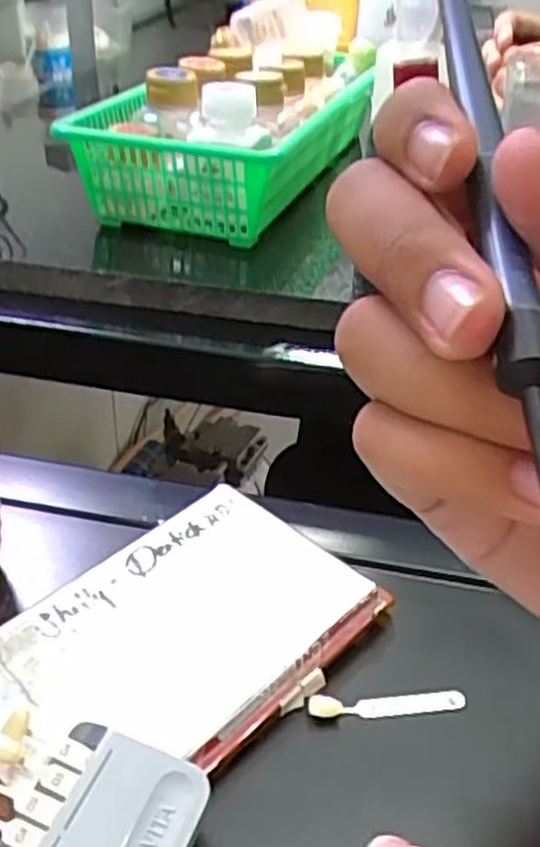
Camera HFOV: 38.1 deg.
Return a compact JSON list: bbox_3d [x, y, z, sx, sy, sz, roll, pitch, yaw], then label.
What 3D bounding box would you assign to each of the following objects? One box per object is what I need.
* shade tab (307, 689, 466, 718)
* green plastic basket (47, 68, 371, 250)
[{"bbox_3d":[0.041,0.099,0.275,0.055,0.005,0.006,-1,35,-5],"label":"shade tab"},{"bbox_3d":[-0.018,-0.175,0.502,0.114,0.069,0.236,14,36,16],"label":"green plastic basket"}]

